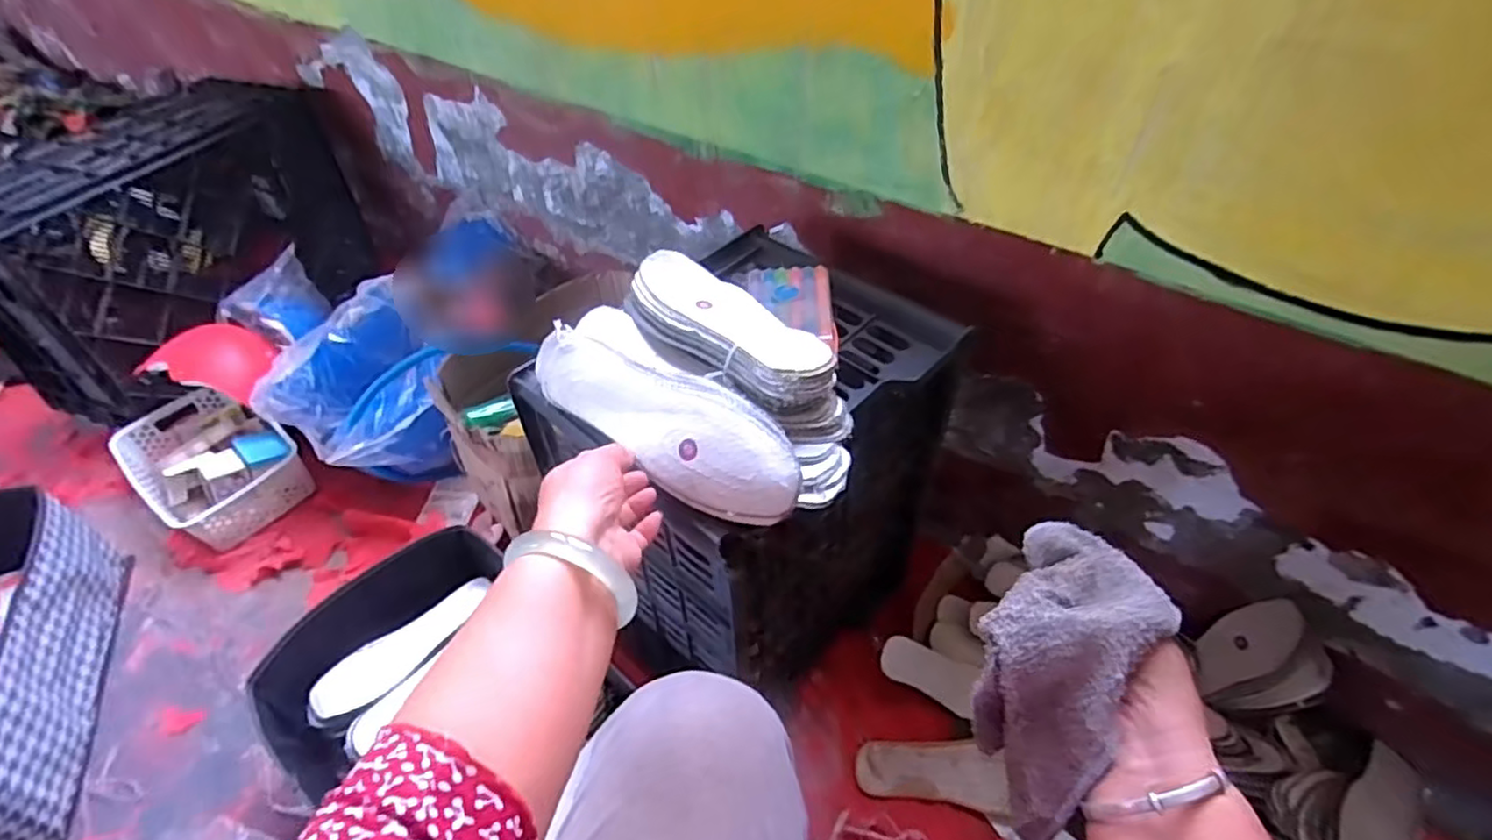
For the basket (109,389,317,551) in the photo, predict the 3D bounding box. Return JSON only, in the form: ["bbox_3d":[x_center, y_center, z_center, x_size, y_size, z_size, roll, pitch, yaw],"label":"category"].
[{"bbox_3d":[-0.869,0.067,1.108,0.300,0.087,0.194,29,54,25],"label":"basket"}]

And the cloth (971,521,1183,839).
[{"bbox_3d":[0.159,0.137,0.348,0.078,0.050,0.158,16,87,15],"label":"cloth"}]

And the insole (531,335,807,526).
[{"bbox_3d":[-0.066,0.003,0.517,0.246,0.080,0.028,24,7,26],"label":"insole"}]

